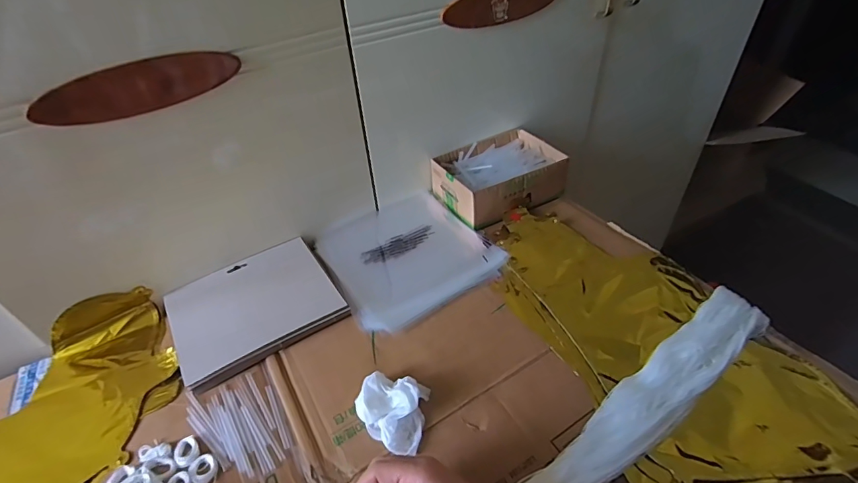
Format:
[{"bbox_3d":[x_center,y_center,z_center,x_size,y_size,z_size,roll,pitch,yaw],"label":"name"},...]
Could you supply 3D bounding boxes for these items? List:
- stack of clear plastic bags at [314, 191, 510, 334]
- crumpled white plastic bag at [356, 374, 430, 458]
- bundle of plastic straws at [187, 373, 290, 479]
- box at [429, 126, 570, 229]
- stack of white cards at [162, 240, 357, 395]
[{"bbox_3d":[-0.034,0.017,0.632,0.218,0.019,0.222,-26,43,-24],"label":"stack of clear plastic bags"},{"bbox_3d":[-0.039,0.169,0.435,0.066,0.030,0.068,2,39,10],"label":"crumpled white plastic bag"},{"bbox_3d":[-0.193,0.185,0.448,0.124,0.008,0.073,27,49,34],"label":"bundle of plastic straws"},{"bbox_3d":[0.112,-0.104,0.705,0.191,0.073,0.137,-20,46,-19],"label":"box"},{"bbox_3d":[-0.219,0.079,0.557,0.197,0.028,0.160,-26,43,-23],"label":"stack of white cards"}]

